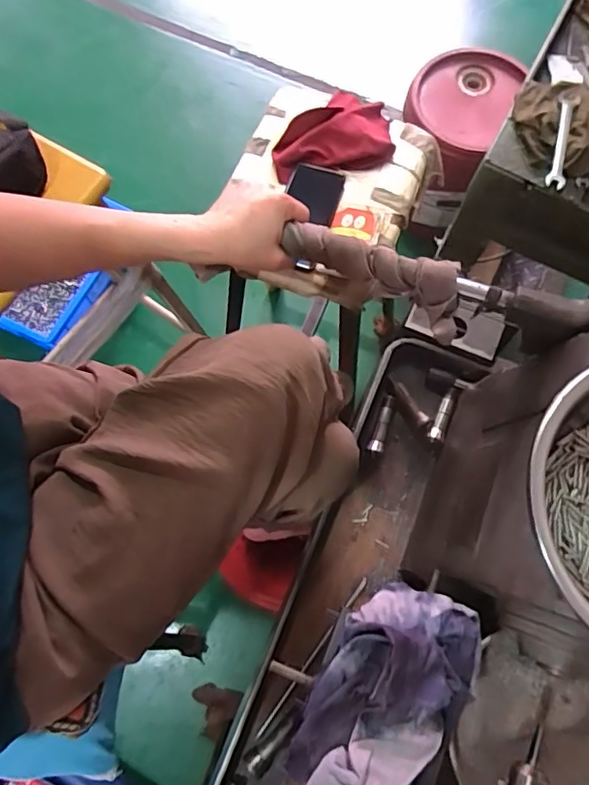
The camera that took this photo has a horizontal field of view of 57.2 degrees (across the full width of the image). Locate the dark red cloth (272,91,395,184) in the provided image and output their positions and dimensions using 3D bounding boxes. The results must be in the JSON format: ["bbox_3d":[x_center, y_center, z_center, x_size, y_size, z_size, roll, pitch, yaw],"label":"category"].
[{"bbox_3d":[0.054,-0.378,0.771,0.166,0.037,0.127,-5,72,-2],"label":"dark red cloth"}]

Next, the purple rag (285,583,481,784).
[{"bbox_3d":[0.062,0.217,0.363,0.097,0.057,0.174,27,74,8],"label":"purple rag"}]

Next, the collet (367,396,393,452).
[{"bbox_3d":[0.106,0.039,0.647,0.016,0.015,0.073,20,58,6],"label":"collet"}]

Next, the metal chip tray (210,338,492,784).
[{"bbox_3d":[0.059,0.259,0.587,0.157,0.055,0.678,21,73,6],"label":"metal chip tray"}]

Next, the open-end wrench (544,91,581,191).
[{"bbox_3d":[0.367,-0.347,0.739,0.028,0.012,0.144,13,82,5],"label":"open-end wrench"}]

